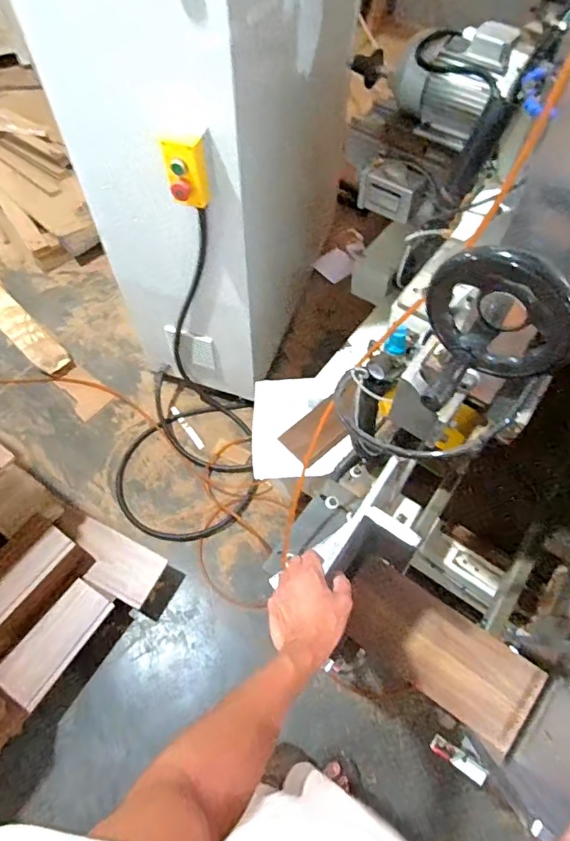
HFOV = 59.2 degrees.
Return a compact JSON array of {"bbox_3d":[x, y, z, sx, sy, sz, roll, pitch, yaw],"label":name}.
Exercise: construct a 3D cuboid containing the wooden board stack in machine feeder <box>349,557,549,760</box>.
[{"bbox_3d":[0.265,0.401,0.886,0.355,0.042,0.153,35,66,18],"label":"wooden board stack in machine feeder"}]

